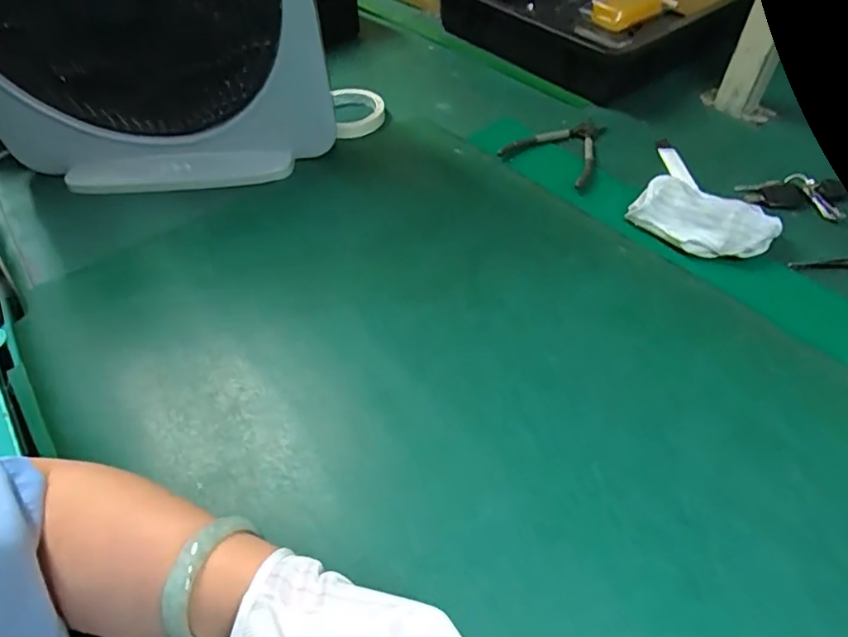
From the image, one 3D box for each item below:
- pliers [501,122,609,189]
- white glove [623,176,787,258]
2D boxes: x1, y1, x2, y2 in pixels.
[{"bbox_3d":[0.169,-0.209,0.626,0.104,0.012,0.133,28,57,25],"label":"pliers"},{"bbox_3d":[0.271,-0.095,0.511,0.074,0.034,0.118,-37,57,-25],"label":"white glove"}]

